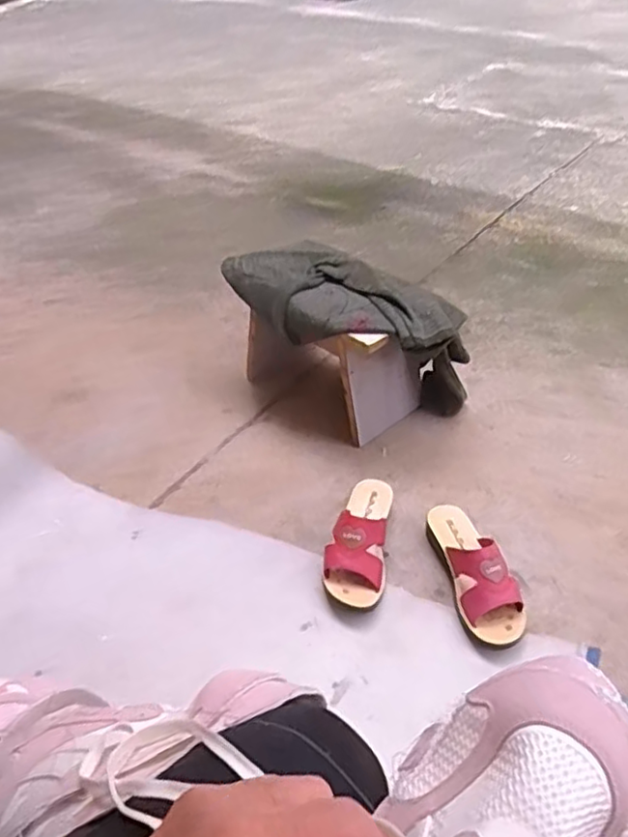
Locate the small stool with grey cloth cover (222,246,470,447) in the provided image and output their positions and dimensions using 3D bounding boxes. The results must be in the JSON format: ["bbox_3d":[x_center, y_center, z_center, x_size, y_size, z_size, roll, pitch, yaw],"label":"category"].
[{"bbox_3d":[0.056,-0.138,1.184,0.244,0.259,0.389,-33,49,-30],"label":"small stool with grey cloth cover"}]

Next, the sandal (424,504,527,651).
[{"bbox_3d":[0.222,0.203,0.896,0.076,0.081,0.235,-7,41,-6],"label":"sandal"}]

